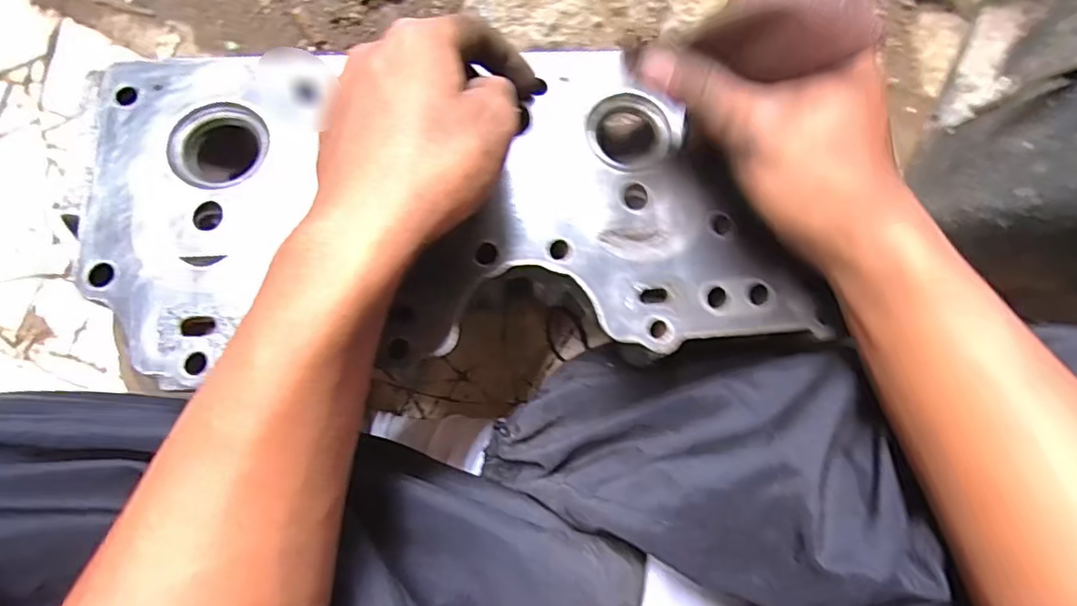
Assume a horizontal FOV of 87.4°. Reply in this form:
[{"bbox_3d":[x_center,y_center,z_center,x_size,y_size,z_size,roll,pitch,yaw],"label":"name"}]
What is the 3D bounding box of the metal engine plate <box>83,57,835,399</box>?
[{"bbox_3d":[-0.037,-0.055,0.287,0.339,0.011,0.169,-4,72,-7],"label":"metal engine plate"}]

